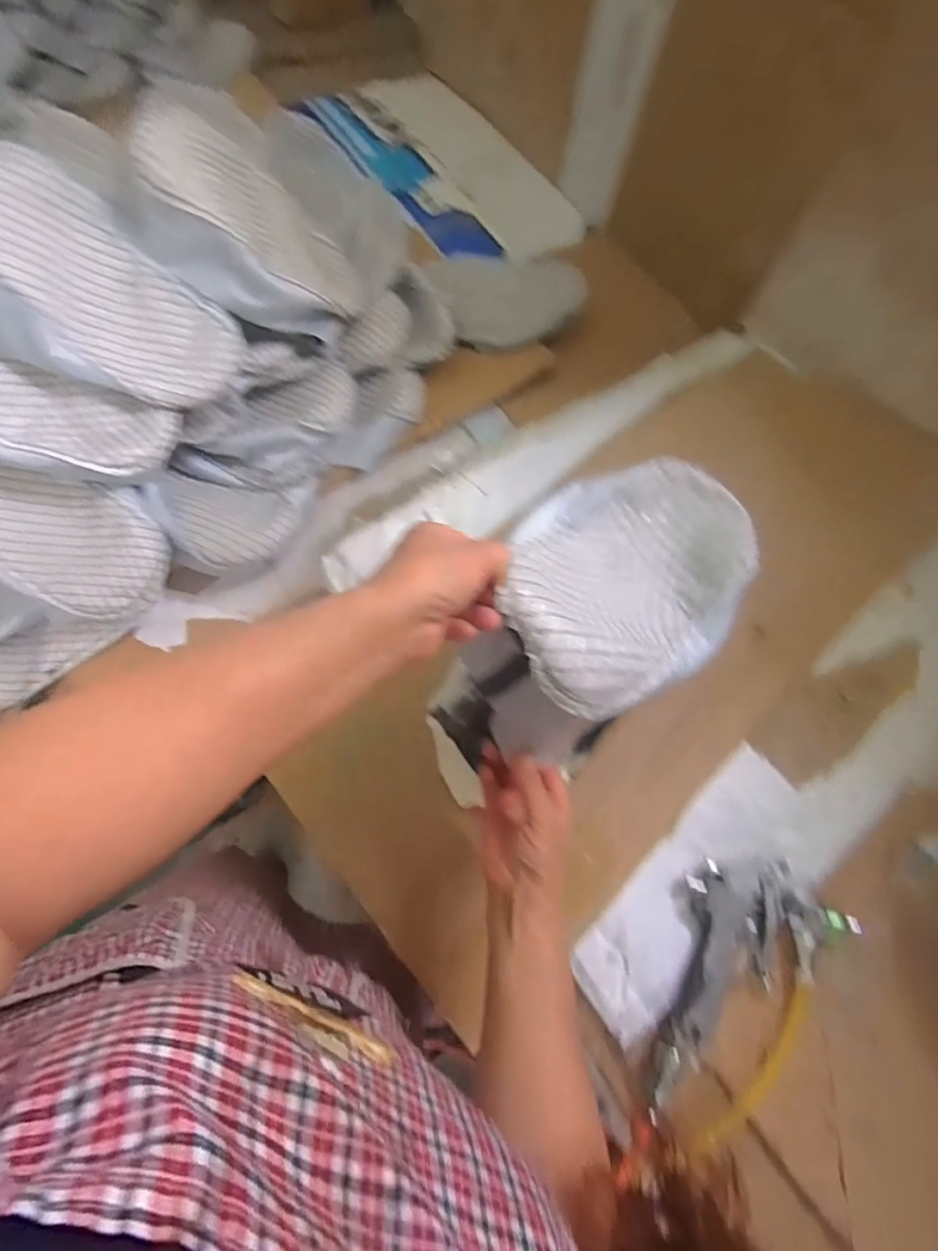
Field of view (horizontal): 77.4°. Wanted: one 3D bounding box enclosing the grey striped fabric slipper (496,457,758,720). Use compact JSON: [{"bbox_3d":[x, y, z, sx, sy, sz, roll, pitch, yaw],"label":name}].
[{"bbox_3d":[0.127,-0.043,0.481,0.179,0.070,0.302,38,45,14],"label":"grey striped fabric slipper"}]

